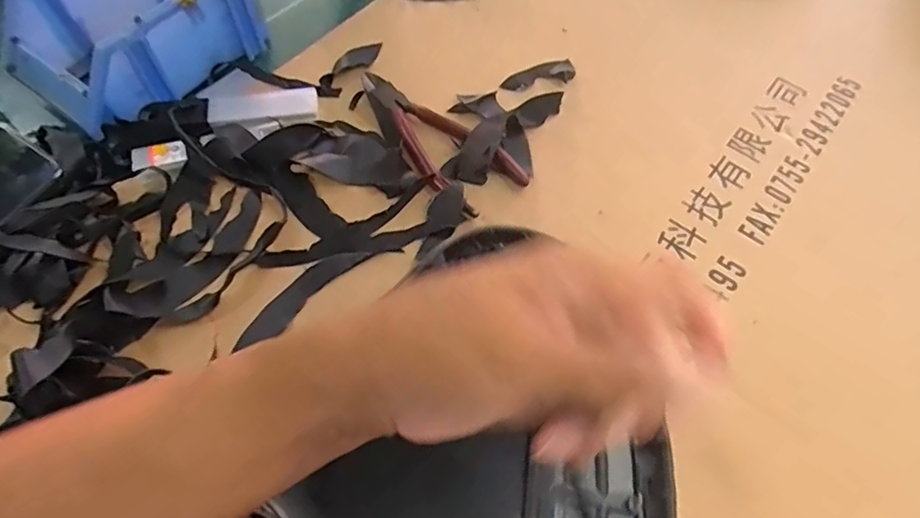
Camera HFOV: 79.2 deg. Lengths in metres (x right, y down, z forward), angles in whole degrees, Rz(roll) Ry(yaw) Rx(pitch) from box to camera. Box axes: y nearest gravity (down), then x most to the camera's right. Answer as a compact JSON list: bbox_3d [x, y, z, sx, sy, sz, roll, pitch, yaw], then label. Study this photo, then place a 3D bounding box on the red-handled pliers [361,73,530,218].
[{"bbox_3d":[-0.026,-0.092,0.412,0.059,0.010,0.154,-40,69,-22],"label":"red-handled pliers"}]

